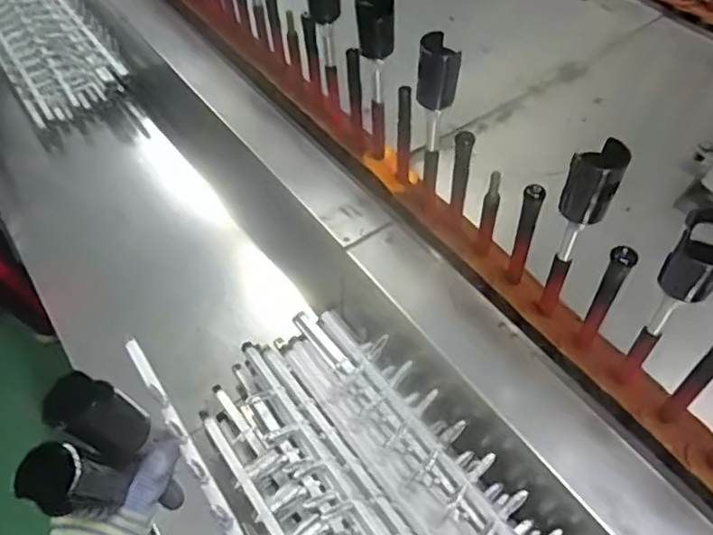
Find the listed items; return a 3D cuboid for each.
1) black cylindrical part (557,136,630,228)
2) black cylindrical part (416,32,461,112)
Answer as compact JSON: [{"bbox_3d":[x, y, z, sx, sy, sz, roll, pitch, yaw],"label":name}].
[{"bbox_3d":[0.202,-0.074,0.507,0.041,0.075,0.041,-2,52,2],"label":"black cylindrical part"},{"bbox_3d":[0.084,-0.200,0.609,0.041,0.066,0.034,5,52,8],"label":"black cylindrical part"}]

